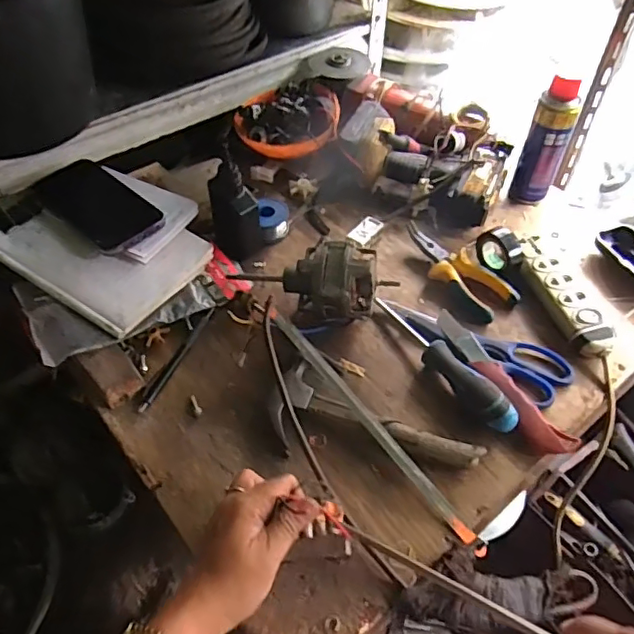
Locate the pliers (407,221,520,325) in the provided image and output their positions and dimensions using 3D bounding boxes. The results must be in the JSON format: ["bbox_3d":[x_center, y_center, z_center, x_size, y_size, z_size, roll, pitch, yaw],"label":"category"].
[{"bbox_3d":[0.161,-0.055,0.677,0.060,0.027,0.155,-30,57,-23],"label":"pliers"}]

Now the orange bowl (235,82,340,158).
[{"bbox_3d":[-0.042,-0.291,0.809,0.143,0.059,0.140,-3,51,-4],"label":"orange bowl"}]

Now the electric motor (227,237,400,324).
[{"bbox_3d":[-0.003,-0.039,0.610,0.166,0.069,0.077,3,51,2],"label":"electric motor"}]

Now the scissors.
[{"bbox_3d":[0.170,0.021,0.610,0.206,0.018,0.065,31,57,22],"label":"scissors"}]

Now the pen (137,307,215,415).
[{"bbox_3d":[-0.148,0.043,0.604,0.011,0.008,0.138,19,53,14],"label":"pen"}]

